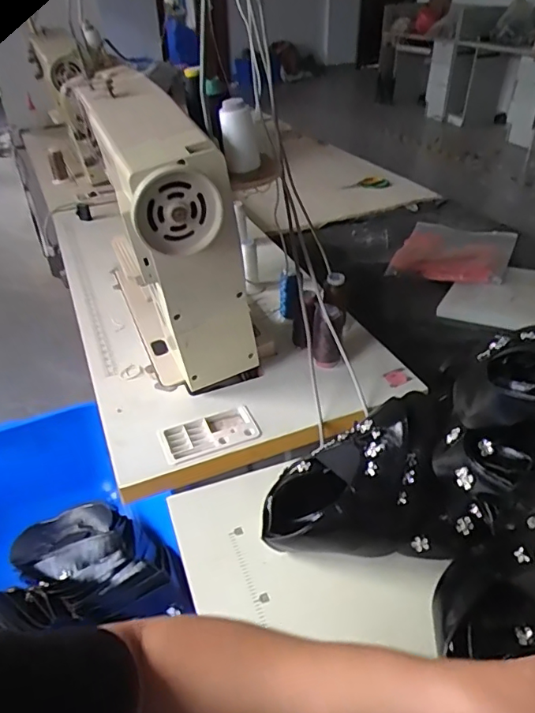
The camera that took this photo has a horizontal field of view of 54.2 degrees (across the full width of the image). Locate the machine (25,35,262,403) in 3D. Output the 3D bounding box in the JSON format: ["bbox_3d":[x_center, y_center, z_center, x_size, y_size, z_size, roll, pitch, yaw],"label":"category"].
[{"bbox_3d":[-0.203,-0.217,0.940,0.184,0.450,0.513,-20,40,-22],"label":"machine"}]

